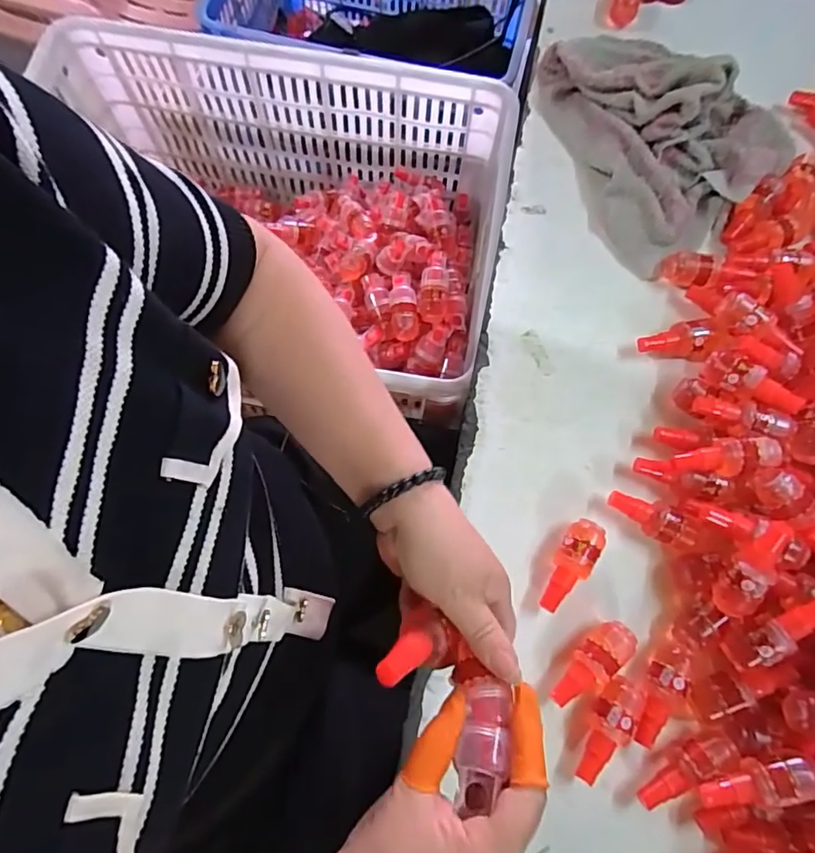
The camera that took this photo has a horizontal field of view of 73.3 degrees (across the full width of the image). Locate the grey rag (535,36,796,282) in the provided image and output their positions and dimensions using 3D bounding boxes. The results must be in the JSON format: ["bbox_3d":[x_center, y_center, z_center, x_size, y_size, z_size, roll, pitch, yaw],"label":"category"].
[{"bbox_3d":[0.232,-0.299,0.540,0.210,0.059,0.245,-40,77,-12],"label":"grey rag"}]

